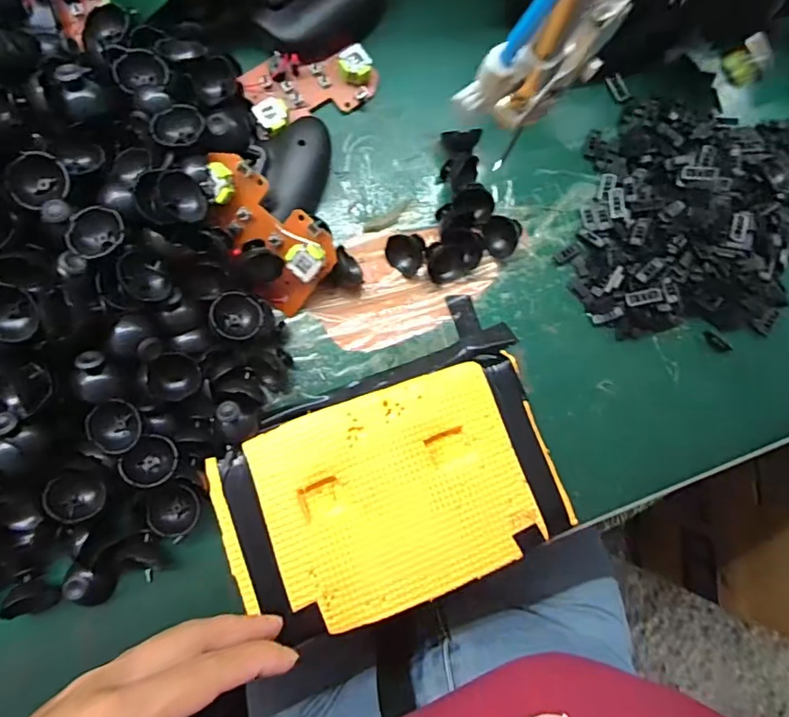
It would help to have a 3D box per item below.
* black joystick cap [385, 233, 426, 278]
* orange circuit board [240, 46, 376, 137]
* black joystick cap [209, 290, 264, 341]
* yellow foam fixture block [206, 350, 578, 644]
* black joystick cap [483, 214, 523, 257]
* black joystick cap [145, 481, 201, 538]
[{"bbox_3d":[0.006,-0.067,0.333,0.023,0.012,0.024,1,84,-6],"label":"black joystick cap"},{"bbox_3d":[-0.055,-0.177,0.335,0.084,0.016,0.046,-28,87,-9],"label":"orange circuit board"},{"bbox_3d":[-0.089,-0.024,0.295,0.027,0.017,0.028,1,84,-6],"label":"black joystick cap"},{"bbox_3d":[0.000,0.080,0.310,0.189,0.020,0.119,-18,86,-8],"label":"yellow foam fixture block"},{"bbox_3d":[0.068,-0.079,0.337,0.023,0.014,0.023,15,82,-5],"label":"black joystick cap"},{"bbox_3d":[-0.122,0.083,0.291,0.027,0.012,0.029,1,84,-6],"label":"black joystick cap"}]

